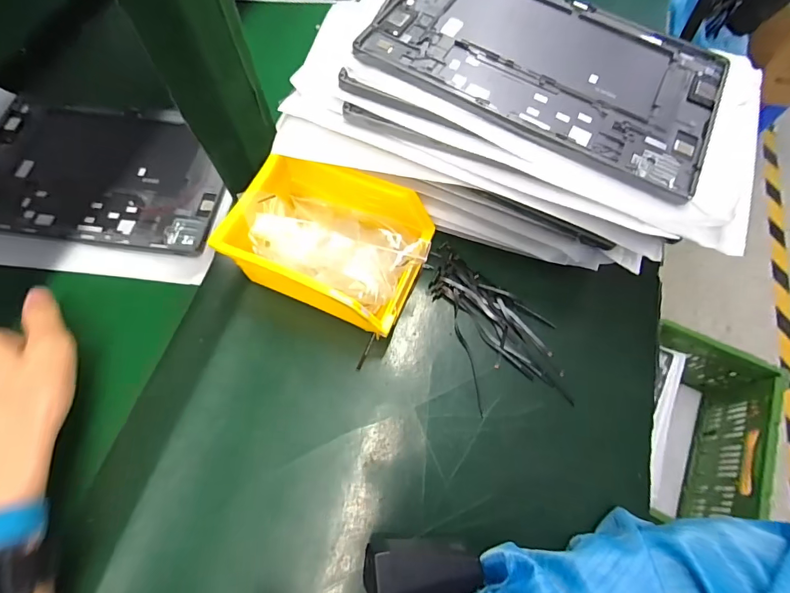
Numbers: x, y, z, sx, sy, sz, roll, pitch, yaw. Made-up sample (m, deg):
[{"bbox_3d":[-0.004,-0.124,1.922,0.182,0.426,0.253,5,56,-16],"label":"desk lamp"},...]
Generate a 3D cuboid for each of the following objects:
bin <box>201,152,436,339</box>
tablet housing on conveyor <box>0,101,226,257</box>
[{"bbox_3d":[-0.049,-0.040,0.331,0.138,0.078,0.111,21,68,8],"label":"bin"},{"bbox_3d":[-0.293,-0.124,0.406,0.251,0.007,0.155,7,67,2],"label":"tablet housing on conveyor"}]

